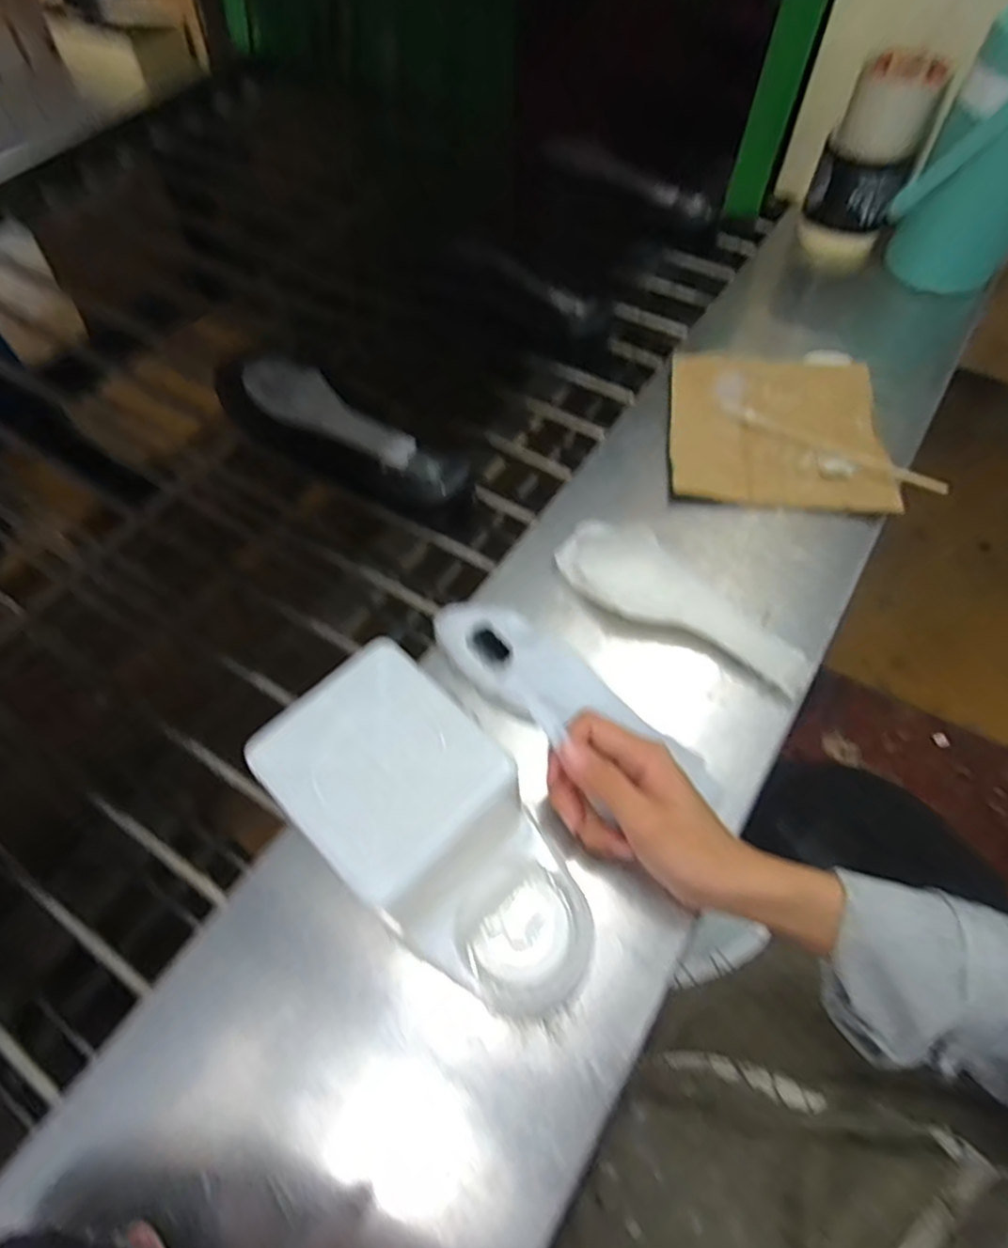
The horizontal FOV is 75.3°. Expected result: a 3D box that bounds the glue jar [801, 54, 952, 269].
[{"bbox_3d":[0.376,-0.476,0.684,0.088,0.162,0.078,18,61,12],"label":"glue jar"}]

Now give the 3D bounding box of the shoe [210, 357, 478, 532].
[{"bbox_3d":[-0.144,-0.163,0.585,0.255,0.075,0.075,32,64,18],"label":"shoe"}]

